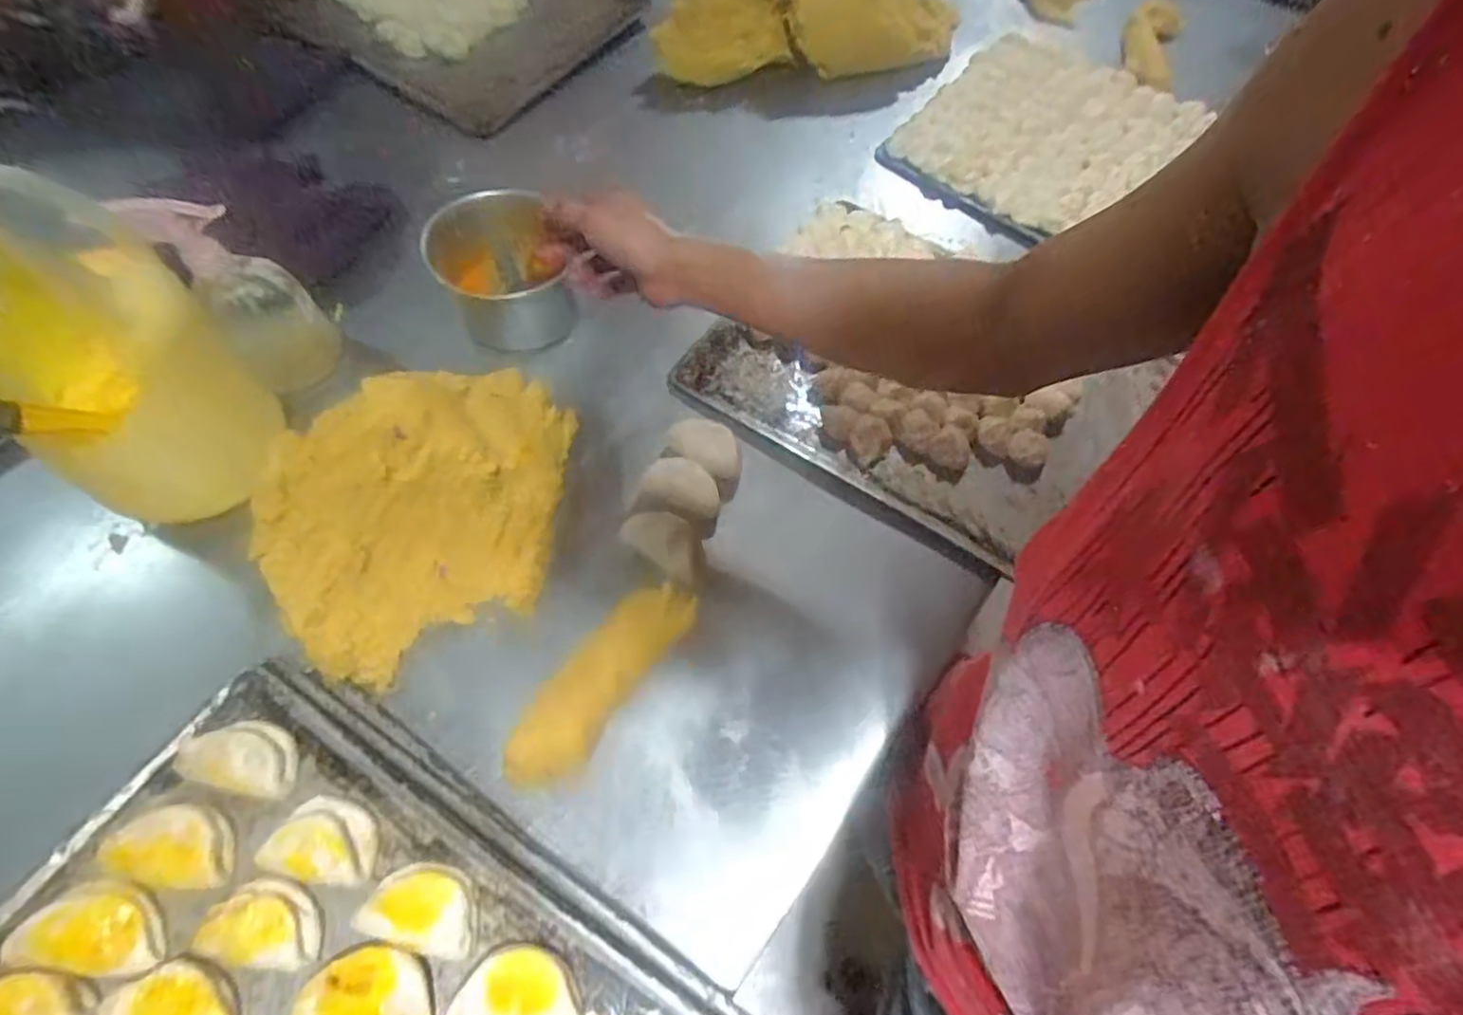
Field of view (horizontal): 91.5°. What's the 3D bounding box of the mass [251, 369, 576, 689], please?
[{"bbox_3d":[-0.230,-0.004,0.551,0.257,0.097,0.186,-28,67,-17],"label":"mass"}]

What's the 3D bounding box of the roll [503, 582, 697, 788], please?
[{"bbox_3d":[-0.095,0.127,0.526,0.050,0.033,0.173,33,65,14],"label":"roll"}]

